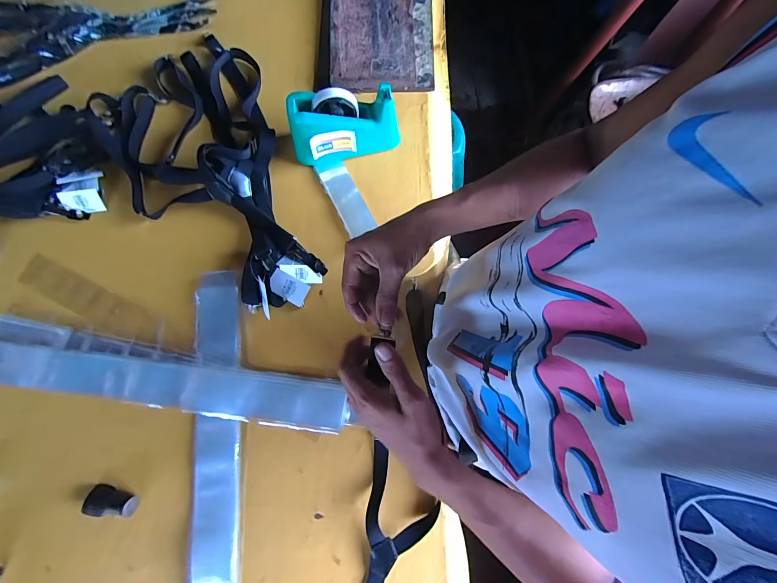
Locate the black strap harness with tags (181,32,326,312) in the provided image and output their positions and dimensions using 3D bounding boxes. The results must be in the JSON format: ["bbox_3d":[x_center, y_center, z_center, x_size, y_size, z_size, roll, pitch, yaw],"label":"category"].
[{"bbox_3d":[-0.279,-0.259,0.639,0.150,0.053,0.616,-20,77,-4],"label":"black strap harness with tags"}]

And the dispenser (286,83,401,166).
[{"bbox_3d":[-0.080,-0.311,0.624,0.200,0.108,0.081,-9,77,-2],"label":"dispenser"}]

